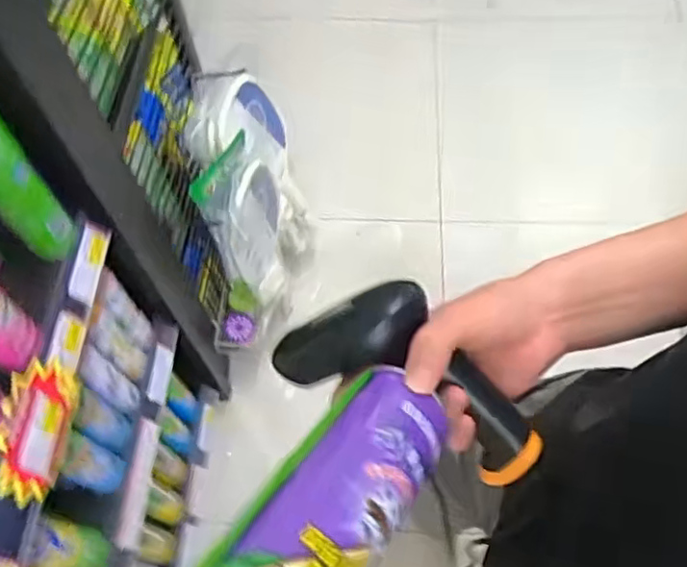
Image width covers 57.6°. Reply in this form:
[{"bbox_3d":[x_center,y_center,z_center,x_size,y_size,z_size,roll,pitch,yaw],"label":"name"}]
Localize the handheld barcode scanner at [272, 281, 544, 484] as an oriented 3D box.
[{"bbox_3d":[0.051,0.053,0.401,0.172,0.058,0.083,29,106,0],"label":"handheld barcode scanner"}]

